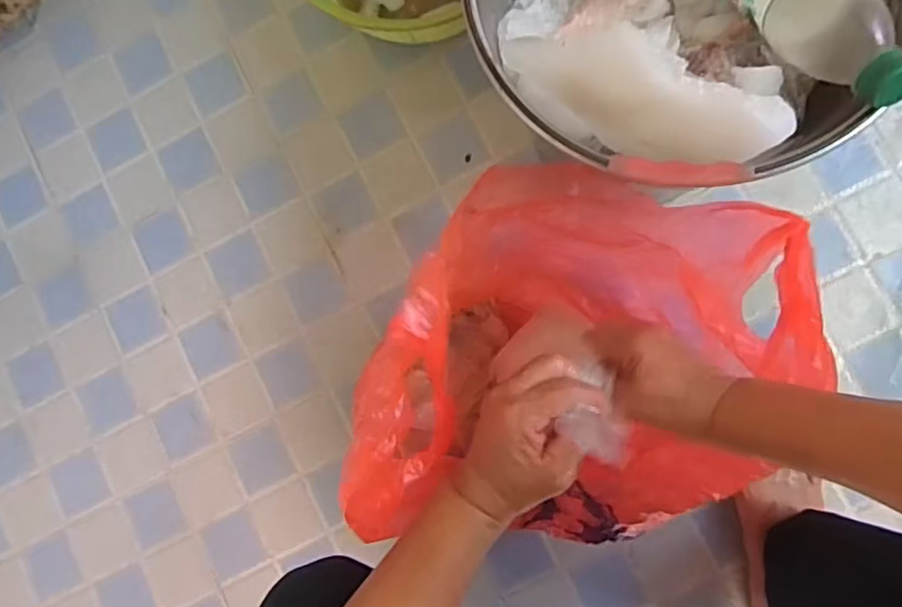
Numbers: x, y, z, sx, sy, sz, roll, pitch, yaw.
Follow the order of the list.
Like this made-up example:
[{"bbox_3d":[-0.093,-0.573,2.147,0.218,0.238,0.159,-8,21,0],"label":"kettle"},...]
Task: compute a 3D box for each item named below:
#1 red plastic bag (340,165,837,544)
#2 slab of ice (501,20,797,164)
[{"bbox_3d":[0.110,0.058,0.540,0.270,0.310,0.306,19,87,8],"label":"red plastic bag"},{"bbox_3d":[0.123,-0.135,0.408,0.178,0.113,0.026,23,89,7],"label":"slab of ice"}]

